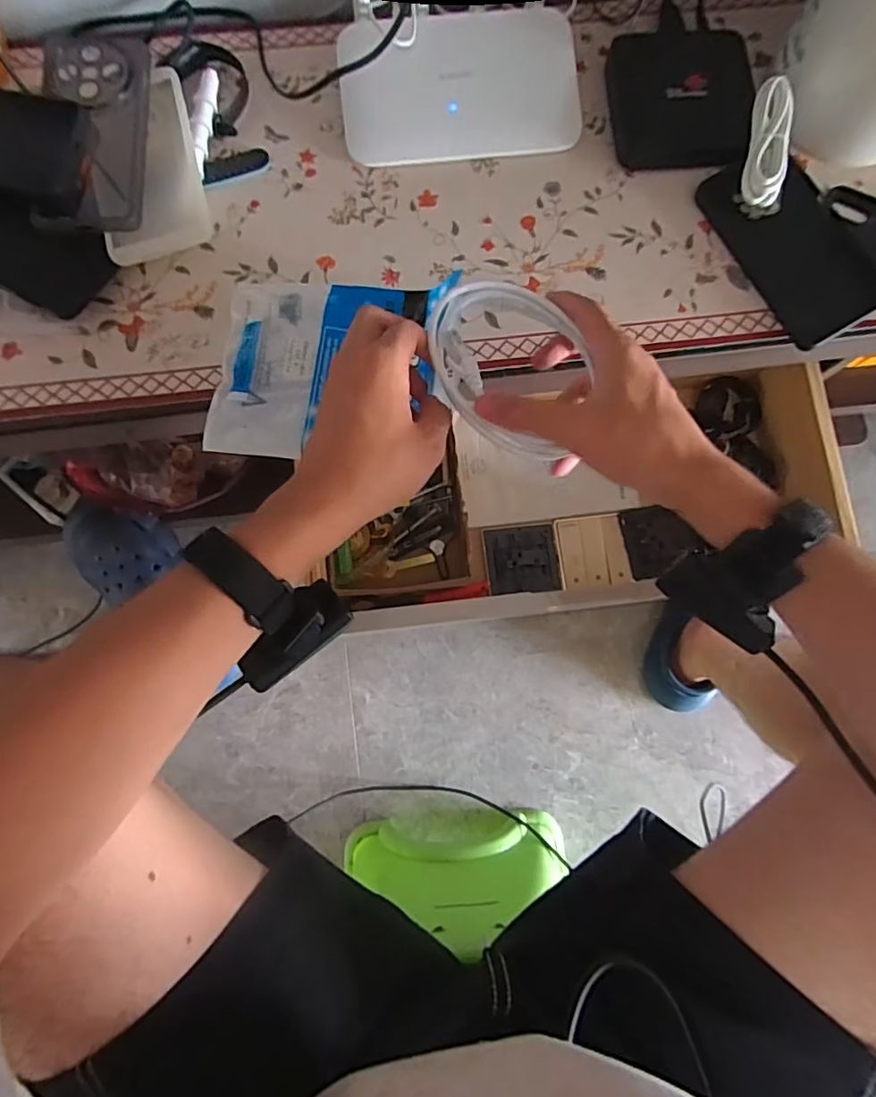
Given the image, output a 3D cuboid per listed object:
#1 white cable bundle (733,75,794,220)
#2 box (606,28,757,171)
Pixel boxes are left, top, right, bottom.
[{"bbox_3d":[0.263,-0.322,0.442,0.033,0.026,0.096,4,97,0],"label":"white cable bundle"},{"bbox_3d":[0.201,-0.382,0.464,0.110,0.030,0.122,2,80,-1],"label":"box"}]

